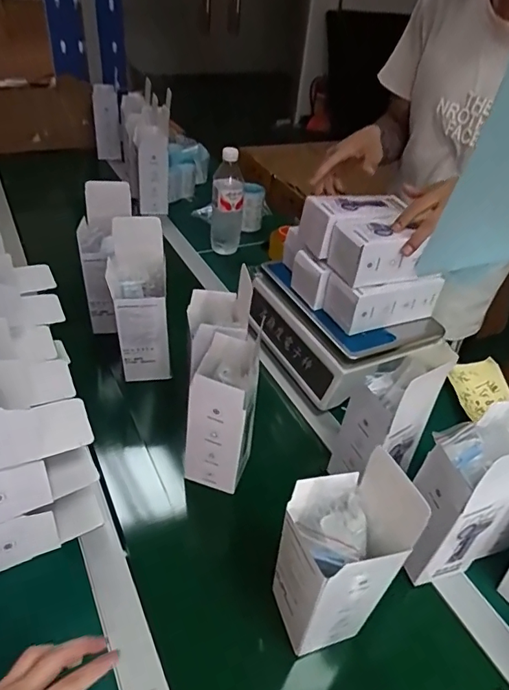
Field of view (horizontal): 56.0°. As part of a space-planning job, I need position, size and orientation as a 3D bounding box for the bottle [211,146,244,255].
[{"bbox_3d":[-0.058,-0.307,1.036,0.067,0.224,0.067,1,37,-6],"label":"bottle"}]

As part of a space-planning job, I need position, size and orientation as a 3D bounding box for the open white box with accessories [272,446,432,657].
[{"bbox_3d":[0.075,0.199,0.448,0.088,0.225,0.080,-2,37,-10],"label":"open white box with accessories"}]

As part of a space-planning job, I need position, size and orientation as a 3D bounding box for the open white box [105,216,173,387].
[{"bbox_3d":[-0.174,-0.061,0.721,0.078,0.242,0.080,-5,38,-14],"label":"open white box"}]

